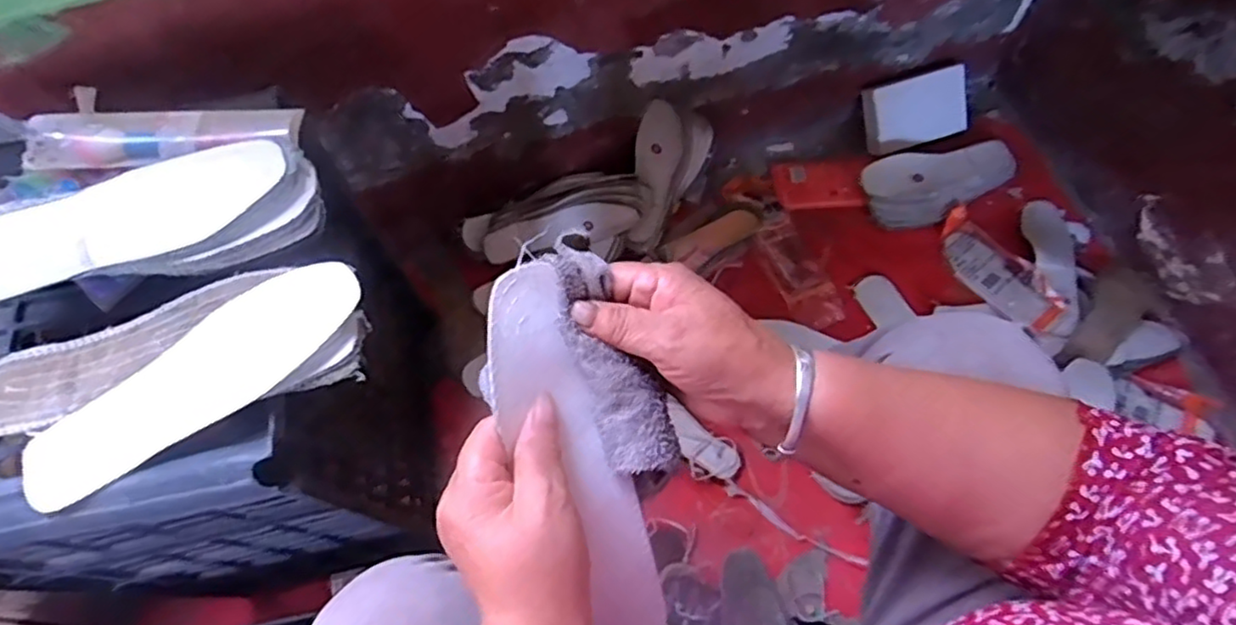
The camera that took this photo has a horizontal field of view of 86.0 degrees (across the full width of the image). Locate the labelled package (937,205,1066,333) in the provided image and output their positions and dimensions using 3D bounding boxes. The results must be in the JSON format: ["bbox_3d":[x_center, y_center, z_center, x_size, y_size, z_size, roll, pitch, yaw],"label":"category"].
[{"bbox_3d":[0.541,-0.063,0.951,0.078,0.030,0.200,-31,67,-11],"label":"labelled package"}]

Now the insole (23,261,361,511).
[{"bbox_3d":[-0.275,0.041,0.433,0.226,0.014,0.064,-35,70,-12],"label":"insole"}]

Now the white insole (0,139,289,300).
[{"bbox_3d":[-0.338,-0.068,0.448,0.217,0.015,0.071,-17,71,-8],"label":"white insole"}]

